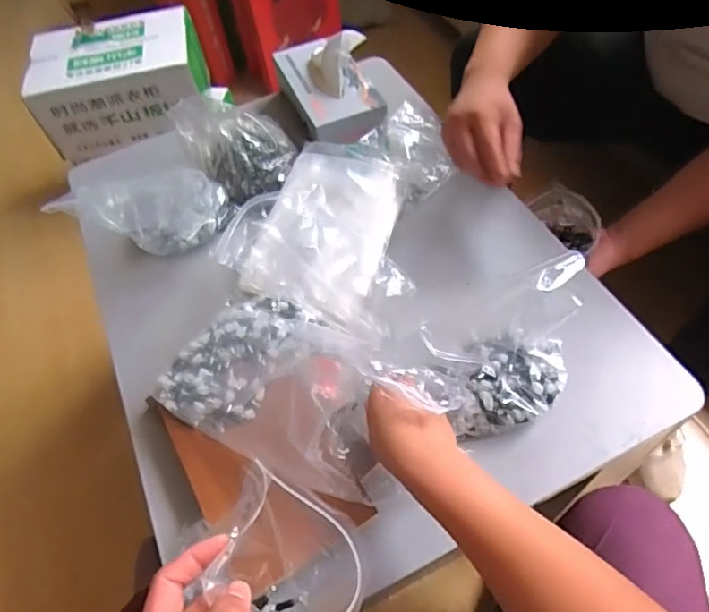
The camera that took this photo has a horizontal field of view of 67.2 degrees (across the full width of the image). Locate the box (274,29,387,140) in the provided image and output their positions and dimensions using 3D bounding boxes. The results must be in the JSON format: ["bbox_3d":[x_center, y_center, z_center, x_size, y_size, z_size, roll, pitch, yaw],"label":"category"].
[{"bbox_3d":[-0.043,-0.364,0.834,0.139,0.102,0.195,-15,57,-5],"label":"box"}]

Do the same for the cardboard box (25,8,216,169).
[{"bbox_3d":[-0.556,-0.540,1.298,0.375,0.196,0.253,-10,56,-2],"label":"cardboard box"}]

